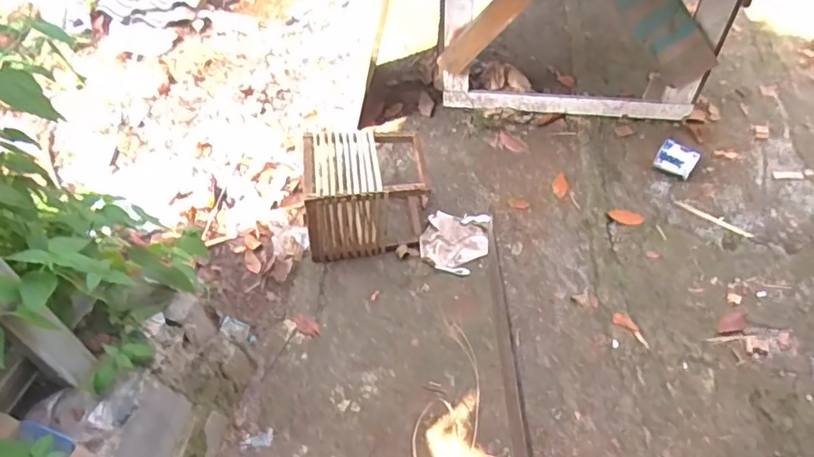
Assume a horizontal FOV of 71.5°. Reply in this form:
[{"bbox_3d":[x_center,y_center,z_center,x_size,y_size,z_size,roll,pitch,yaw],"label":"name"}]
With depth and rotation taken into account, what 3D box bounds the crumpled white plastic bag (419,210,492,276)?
[{"bbox_3d":[0.162,0.027,1.869,0.207,0.037,0.271,15,52,14],"label":"crumpled white plastic bag"}]

